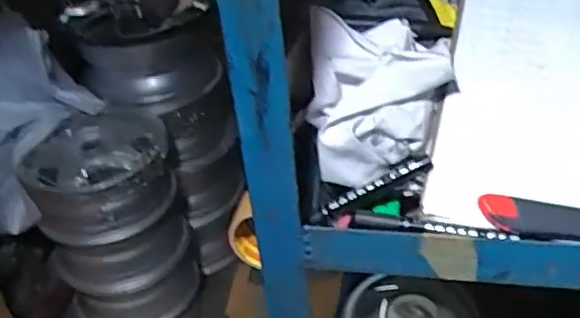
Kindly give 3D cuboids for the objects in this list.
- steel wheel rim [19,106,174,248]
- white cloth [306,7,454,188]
[{"bbox_3d":[-0.522,0.030,1.710,0.381,0.178,0.414,-12,36,-7],"label":"steel wheel rim"},{"bbox_3d":[0.080,-0.058,0.570,0.125,0.101,0.126,1,37,10],"label":"white cloth"}]

